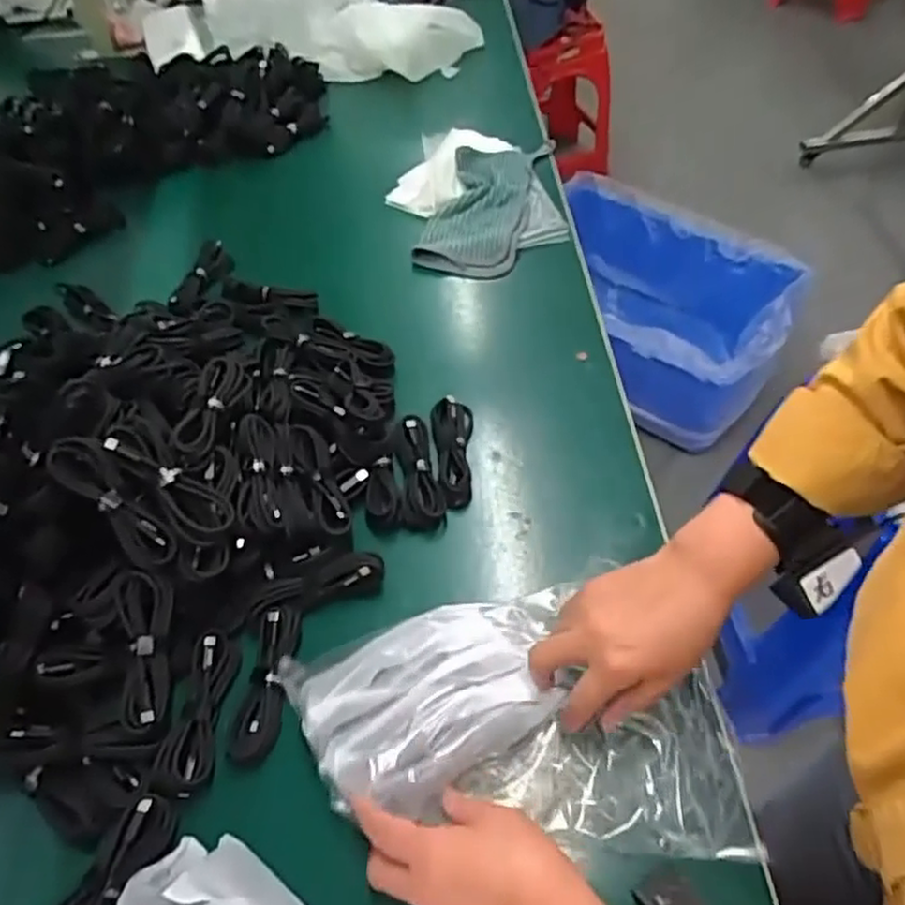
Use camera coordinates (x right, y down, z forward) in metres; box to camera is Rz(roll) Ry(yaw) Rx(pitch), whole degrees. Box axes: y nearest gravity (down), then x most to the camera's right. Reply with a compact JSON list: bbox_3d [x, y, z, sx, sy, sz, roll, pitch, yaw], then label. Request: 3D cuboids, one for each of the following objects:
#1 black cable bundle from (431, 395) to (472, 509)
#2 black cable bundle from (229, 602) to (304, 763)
[{"bbox_3d":[-0.001,-0.005,0.629,0.037,0.027,0.113,1,52,1],"label":"black cable bundle"},{"bbox_3d":[-0.139,0.169,0.521,0.034,0.027,0.113,3,52,2],"label":"black cable bundle"}]

